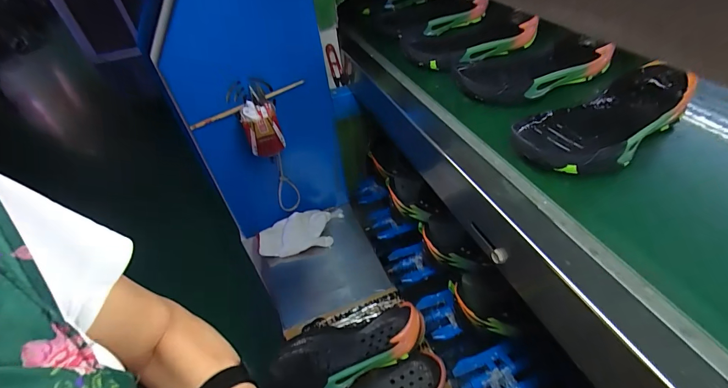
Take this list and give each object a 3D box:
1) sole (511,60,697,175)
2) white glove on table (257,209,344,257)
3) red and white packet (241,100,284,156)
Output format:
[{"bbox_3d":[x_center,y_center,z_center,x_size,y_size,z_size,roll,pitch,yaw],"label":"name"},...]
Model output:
[{"bbox_3d":[0.288,-0.093,0.429,0.258,0.044,0.107,-29,49,-21],"label":"sole"},{"bbox_3d":[-0.143,0.093,0.853,0.207,0.048,0.094,-15,45,-9],"label":"white glove on table"},{"bbox_3d":[-0.191,-0.121,0.680,0.064,0.092,0.048,-19,46,-12],"label":"red and white packet"}]

